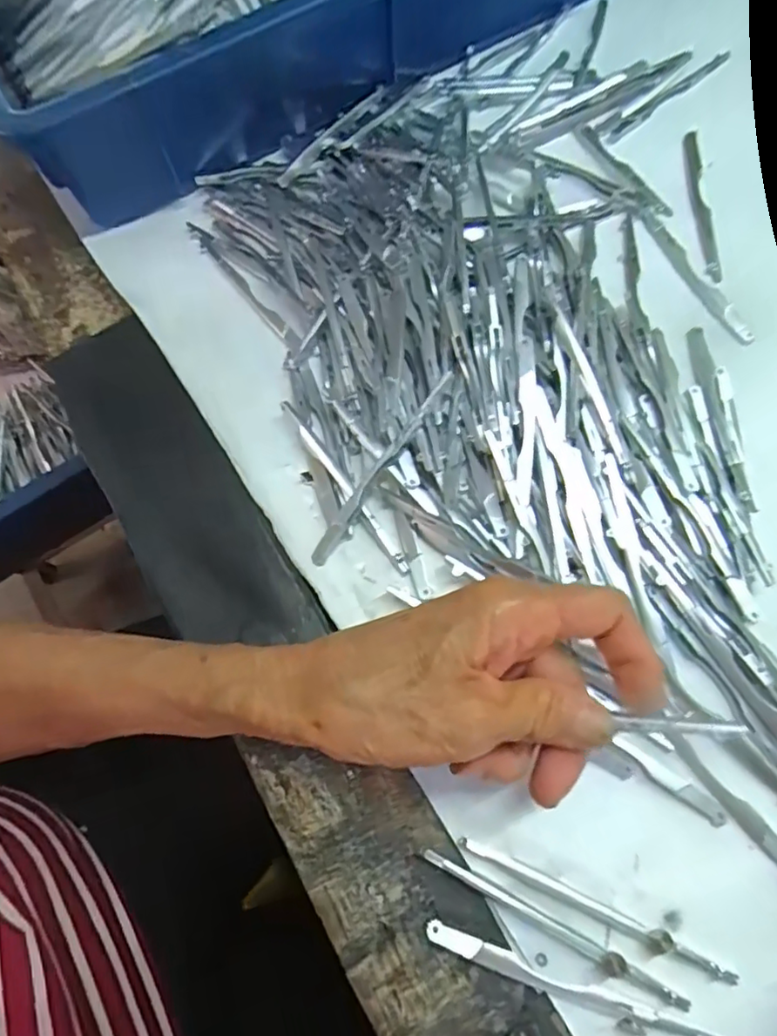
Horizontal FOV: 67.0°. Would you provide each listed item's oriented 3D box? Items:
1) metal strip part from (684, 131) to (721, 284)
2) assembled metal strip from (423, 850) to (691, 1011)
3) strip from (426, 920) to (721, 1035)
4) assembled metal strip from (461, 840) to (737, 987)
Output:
[{"bbox_3d":[0.168,-0.170,0.315,0.010,0.006,0.096,2,70,5],"label":"metal strip part"},{"bbox_3d":[0.059,0.148,0.212,0.100,0.004,0.006,26,73,13],"label":"assembled metal strip"},{"bbox_3d":[0.063,0.166,0.206,0.102,0.004,0.010,16,72,10],"label":"strip"},{"bbox_3d":[0.075,0.141,0.213,0.102,0.006,0.006,23,73,12],"label":"assembled metal strip"}]

